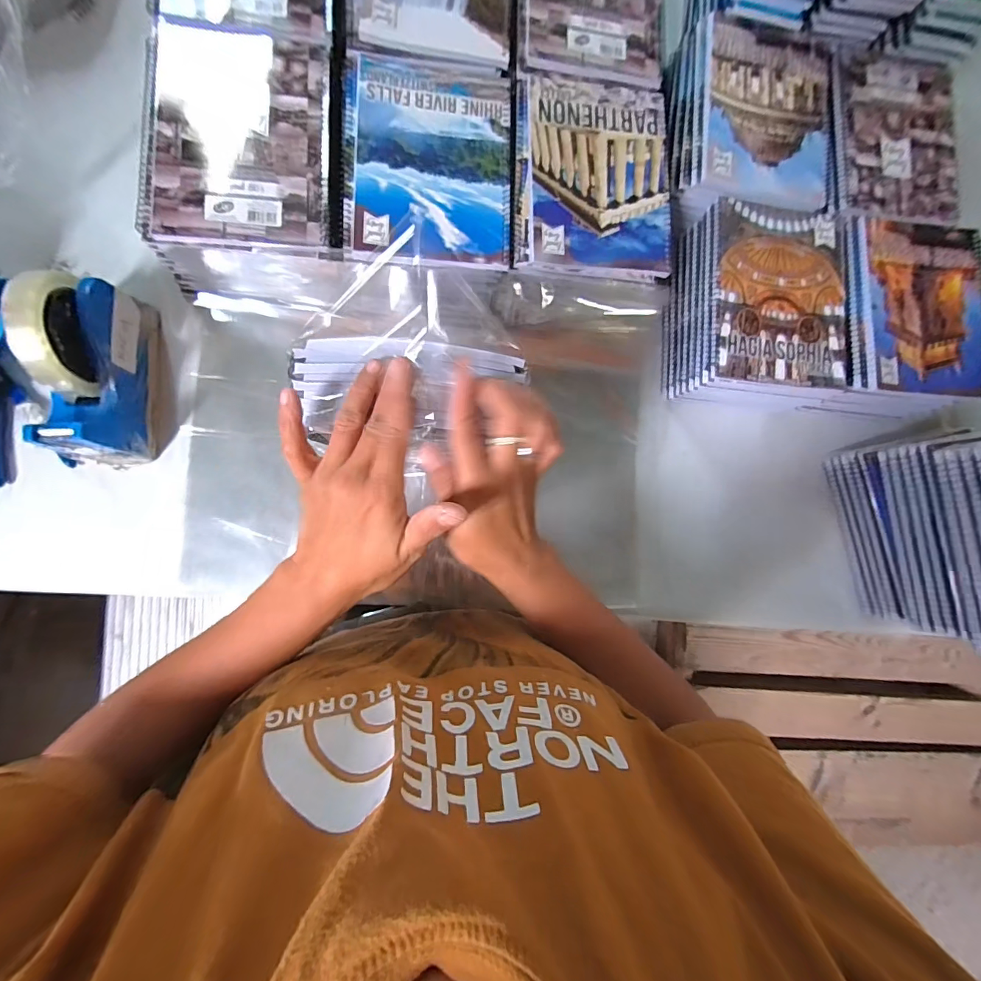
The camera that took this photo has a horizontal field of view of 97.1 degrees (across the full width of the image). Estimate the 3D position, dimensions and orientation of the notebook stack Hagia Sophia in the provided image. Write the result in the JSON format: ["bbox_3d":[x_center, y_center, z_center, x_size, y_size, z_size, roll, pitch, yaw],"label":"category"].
[{"bbox_3d":[0.298,-0.202,0.499,0.171,0.094,0.199,3,86,-6],"label":"notebook stack Hagia Sophia"}]

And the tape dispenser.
[{"bbox_3d":[-0.354,-0.111,0.384,0.065,0.103,0.163,9,86,-6],"label":"tape dispenser"}]

